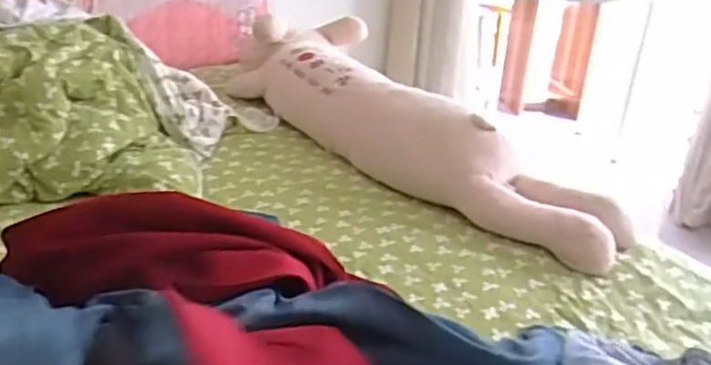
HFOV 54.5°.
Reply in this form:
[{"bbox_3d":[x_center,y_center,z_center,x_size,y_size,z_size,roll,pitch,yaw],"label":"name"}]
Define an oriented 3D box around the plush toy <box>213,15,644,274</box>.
[{"bbox_3d":[0.086,-0.154,1.600,0.343,0.188,1.228,-10,28,-28],"label":"plush toy"}]

